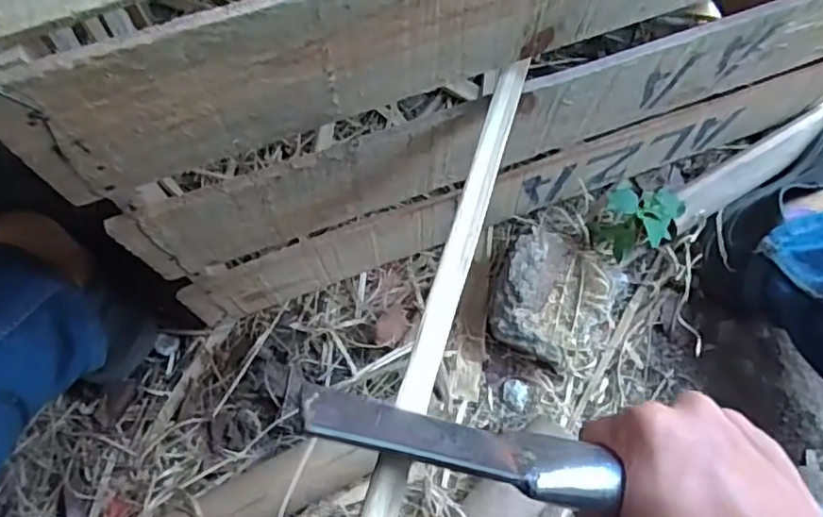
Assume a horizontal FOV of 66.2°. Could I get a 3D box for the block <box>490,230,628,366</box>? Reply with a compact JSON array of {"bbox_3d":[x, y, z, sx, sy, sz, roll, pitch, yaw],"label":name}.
[{"bbox_3d":[0.122,0.032,0.515,0.103,0.058,0.104,20,69,10],"label":"block"}]

